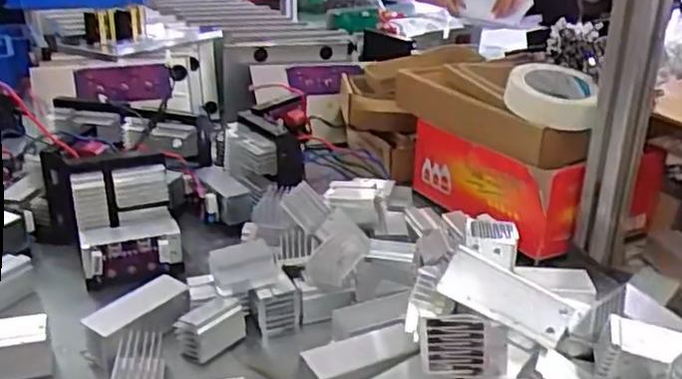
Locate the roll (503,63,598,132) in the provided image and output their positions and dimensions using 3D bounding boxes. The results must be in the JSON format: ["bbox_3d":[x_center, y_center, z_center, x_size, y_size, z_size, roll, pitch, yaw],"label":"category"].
[{"bbox_3d":[0.240,-0.110,0.796,0.099,0.054,0.103,8,25,16],"label":"roll"}]

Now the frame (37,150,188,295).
[{"bbox_3d":[-0.249,0.025,0.761,0.119,0.099,0.149,-11,26,-23],"label":"frame"}]

